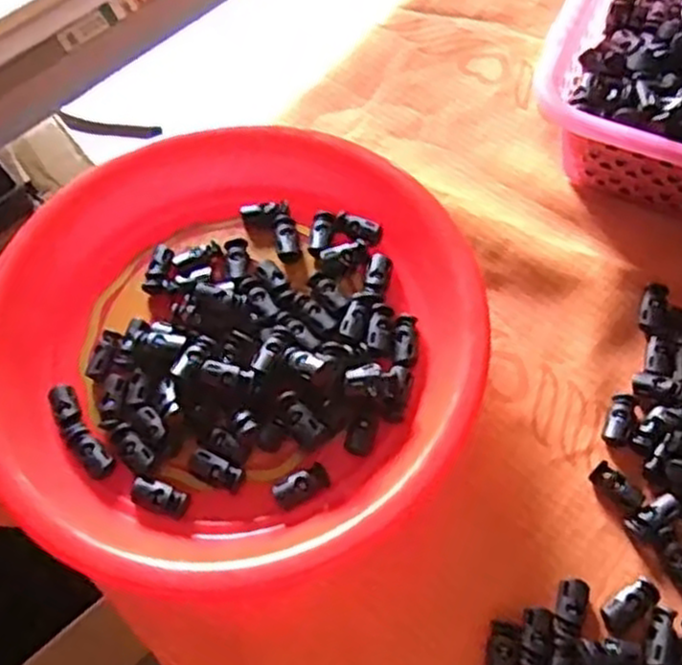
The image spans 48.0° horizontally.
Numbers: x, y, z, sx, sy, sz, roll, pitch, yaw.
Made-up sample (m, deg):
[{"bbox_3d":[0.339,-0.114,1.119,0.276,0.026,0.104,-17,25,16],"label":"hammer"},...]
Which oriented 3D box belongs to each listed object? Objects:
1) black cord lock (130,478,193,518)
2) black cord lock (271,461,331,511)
[{"bbox_3d":[-0.087,0.079,0.367,0.027,0.007,0.013,13,64,11],"label":"black cord lock"},{"bbox_3d":[-0.019,0.073,0.368,0.028,0.009,0.013,-27,64,-10],"label":"black cord lock"}]

